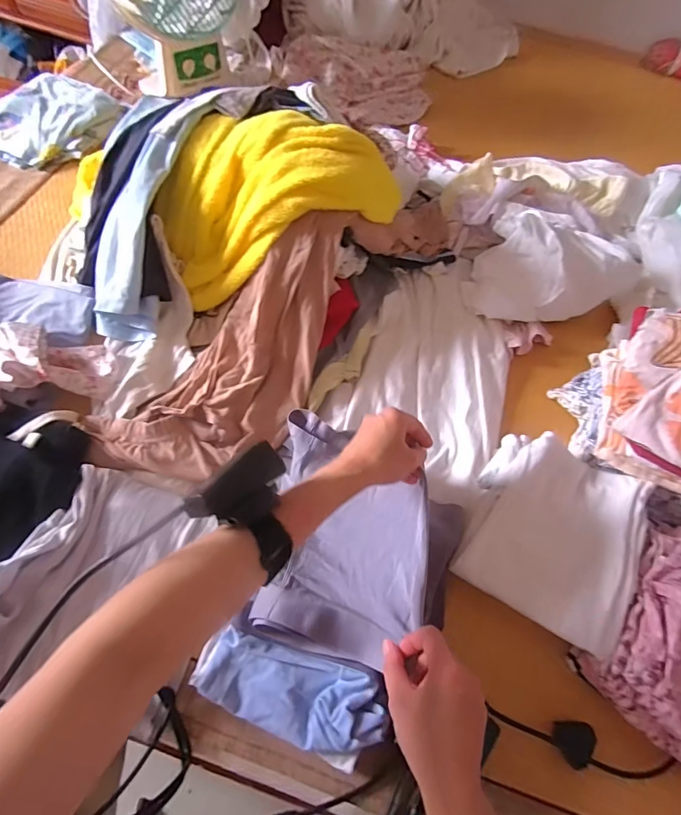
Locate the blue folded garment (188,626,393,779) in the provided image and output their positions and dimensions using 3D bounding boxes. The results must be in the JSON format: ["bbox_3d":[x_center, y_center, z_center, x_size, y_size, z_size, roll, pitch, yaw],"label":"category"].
[{"bbox_3d":[-0.048,0.271,0.413,0.178,0.027,0.080,23,62,5],"label":"blue folded garment"}]

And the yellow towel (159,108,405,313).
[{"bbox_3d":[-0.088,-0.289,0.601,0.316,0.178,0.193,-20,67,-17],"label":"yellow towel"}]

